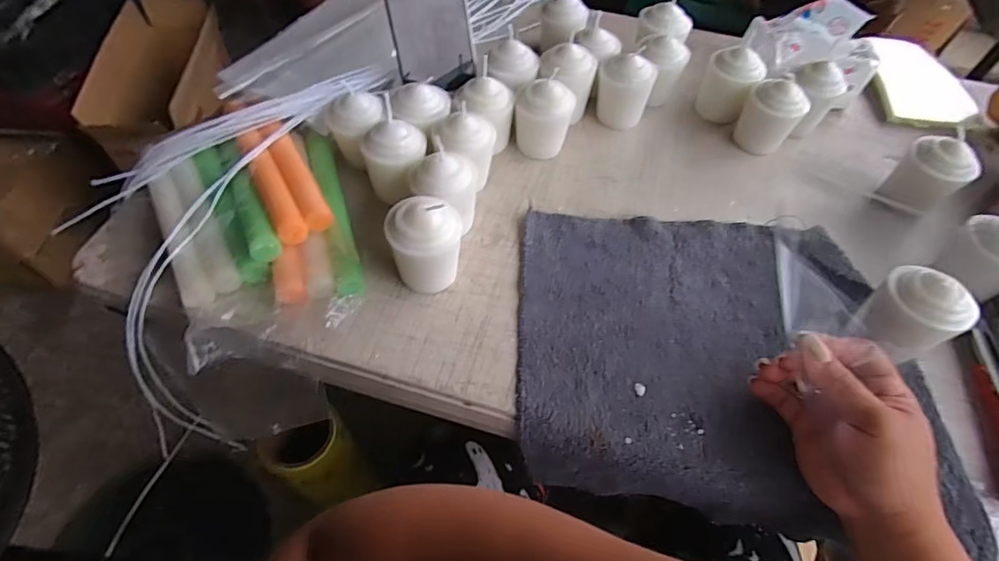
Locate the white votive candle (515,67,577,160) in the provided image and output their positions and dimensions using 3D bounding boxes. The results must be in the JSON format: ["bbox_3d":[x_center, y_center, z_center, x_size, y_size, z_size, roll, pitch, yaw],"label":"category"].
[{"bbox_3d":[0.043,-0.163,0.497,0.048,0.069,0.049,40,64,22],"label":"white votive candle"}]

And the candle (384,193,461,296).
[{"bbox_3d":[-0.059,-0.024,0.395,0.055,0.077,0.048,7,56,2],"label":"candle"}]

